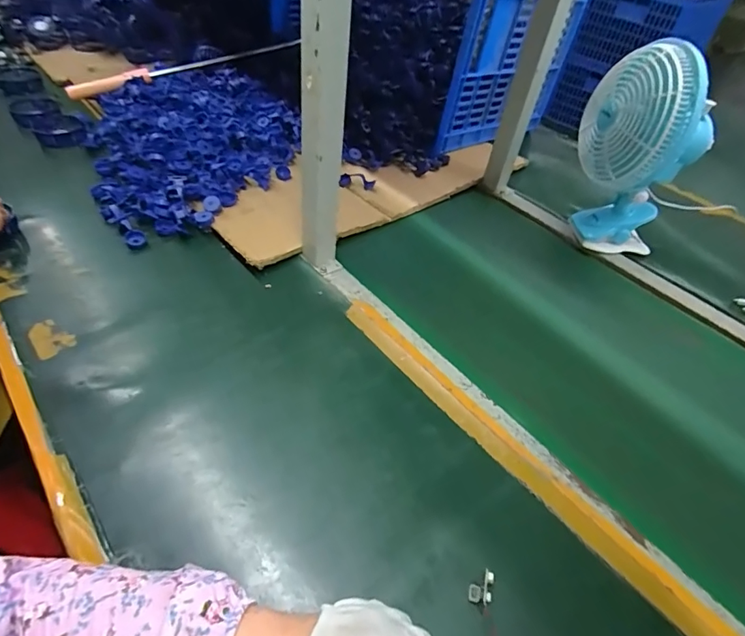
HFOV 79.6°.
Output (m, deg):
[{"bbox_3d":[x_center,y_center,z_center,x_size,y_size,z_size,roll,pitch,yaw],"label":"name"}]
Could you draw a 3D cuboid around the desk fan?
[{"bbox_3d":[0.411,-0.258,0.723,0.122,0.307,0.171,-18,52,-20],"label":"desk fan"}]

